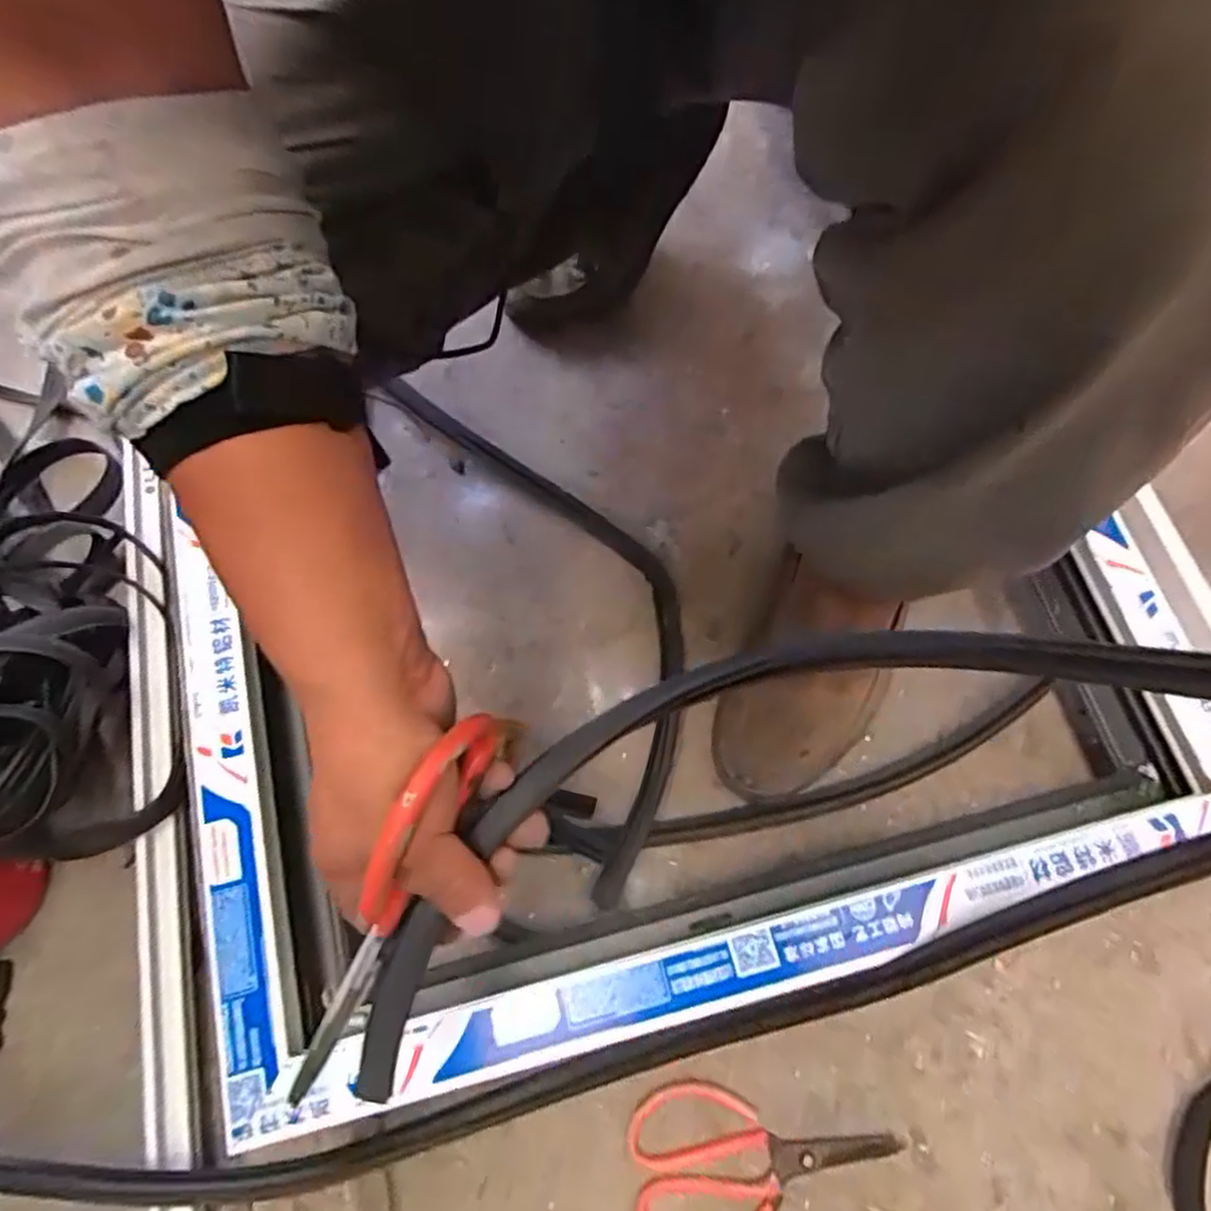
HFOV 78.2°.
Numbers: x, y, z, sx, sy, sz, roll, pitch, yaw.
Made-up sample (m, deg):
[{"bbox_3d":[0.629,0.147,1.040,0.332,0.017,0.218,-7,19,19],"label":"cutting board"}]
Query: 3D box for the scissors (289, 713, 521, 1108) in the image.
[{"bbox_3d":[-0.090,0.132,0.328,0.011,0.067,0.182,27,103,11],"label":"scissors"}]

